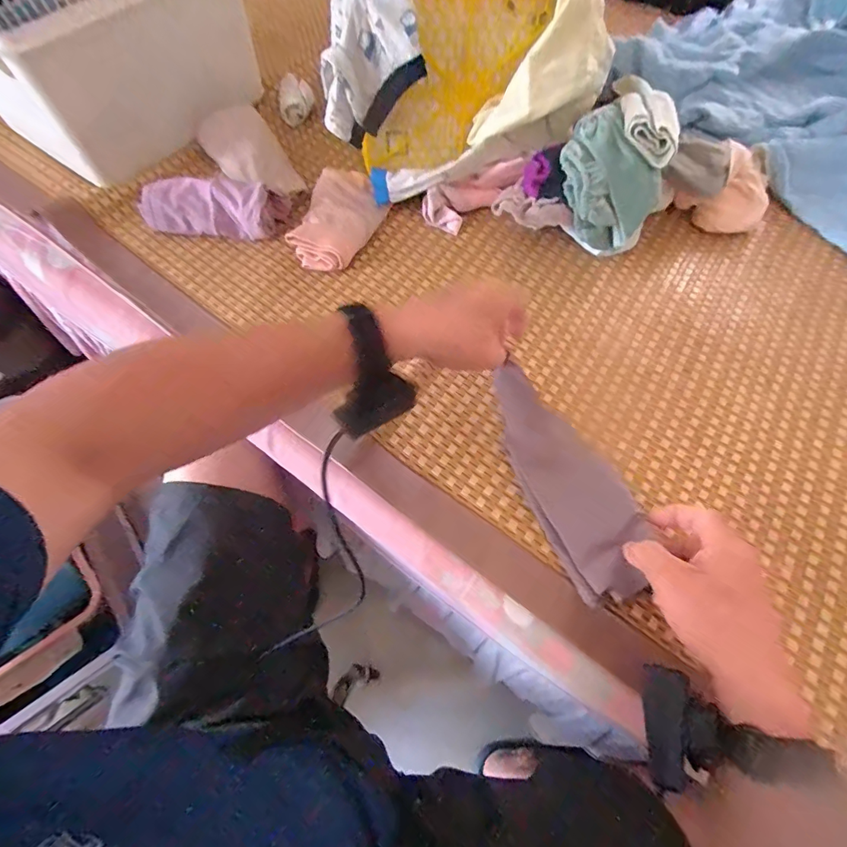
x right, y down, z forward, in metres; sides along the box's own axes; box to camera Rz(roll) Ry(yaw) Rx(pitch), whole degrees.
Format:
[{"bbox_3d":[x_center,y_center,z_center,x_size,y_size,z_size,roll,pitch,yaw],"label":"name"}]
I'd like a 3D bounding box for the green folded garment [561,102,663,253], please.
[{"bbox_3d":[0.232,-0.295,0.557,0.125,0.120,0.137,23,65,9],"label":"green folded garment"}]

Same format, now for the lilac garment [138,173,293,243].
[{"bbox_3d":[-0.275,-0.277,0.573,0.185,0.074,0.067,-4,64,-4],"label":"lilac garment"}]

